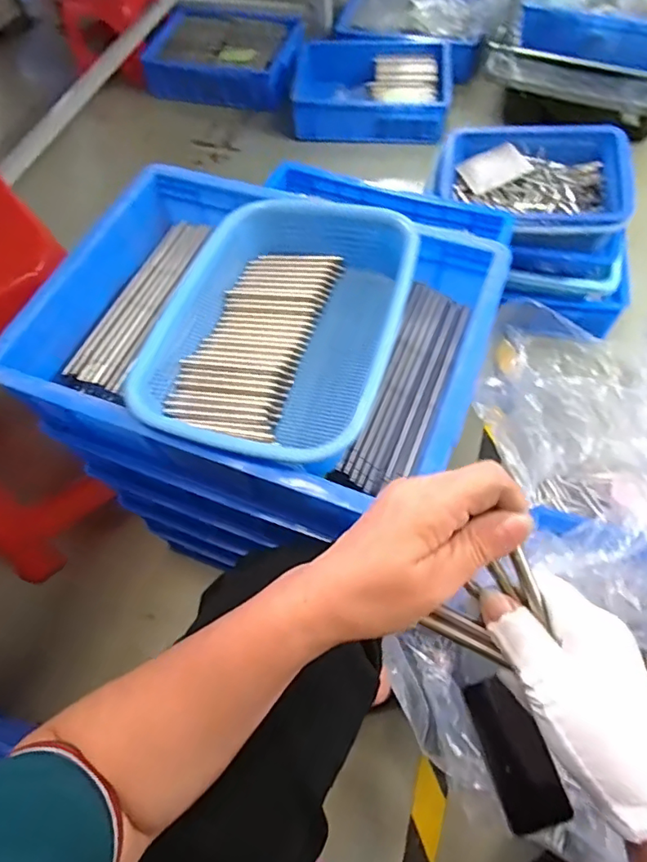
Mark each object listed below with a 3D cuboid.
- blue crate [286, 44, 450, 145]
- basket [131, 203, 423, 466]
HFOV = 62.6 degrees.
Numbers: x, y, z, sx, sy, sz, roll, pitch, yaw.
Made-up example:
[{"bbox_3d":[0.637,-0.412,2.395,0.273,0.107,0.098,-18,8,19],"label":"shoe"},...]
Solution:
[{"bbox_3d":[0.131,-0.938,1.476,0.418,0.144,0.338,0,61,3],"label":"blue crate"},{"bbox_3d":[-0.037,-0.096,0.507,0.207,0.081,0.293,14,63,10],"label":"basket"}]

